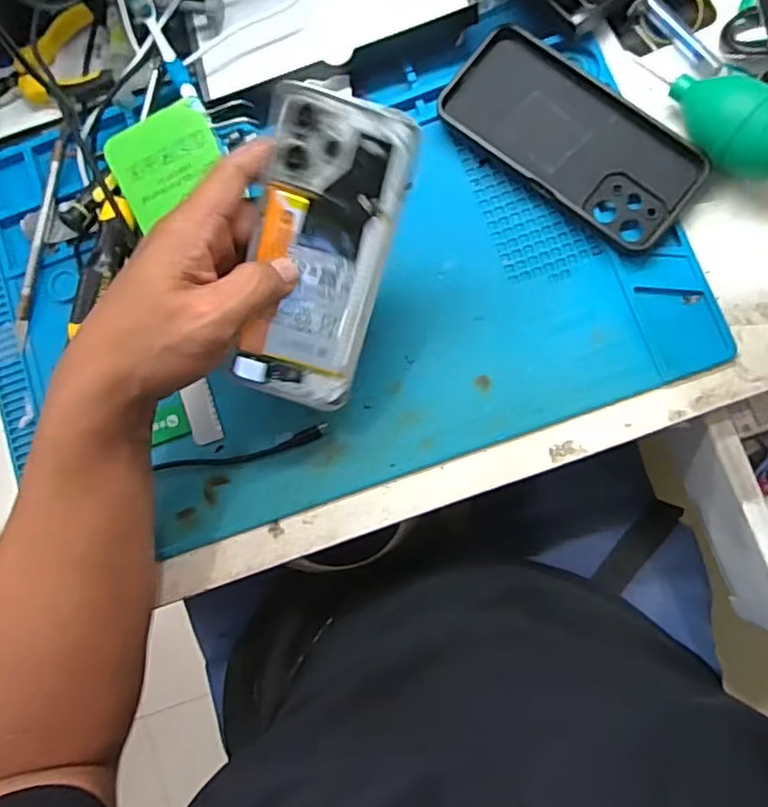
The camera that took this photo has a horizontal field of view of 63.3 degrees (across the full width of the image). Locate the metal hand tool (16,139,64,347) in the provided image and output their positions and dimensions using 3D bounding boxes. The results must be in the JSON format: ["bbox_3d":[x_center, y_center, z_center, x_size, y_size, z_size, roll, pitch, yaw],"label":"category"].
[{"bbox_3d":[-0.249,-0.115,0.451,0.009,0.015,0.152,11,87,8],"label":"metal hand tool"}]

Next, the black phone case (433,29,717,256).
[{"bbox_3d":[0.124,-0.177,0.416,0.172,0.016,0.081,39,88,9],"label":"black phone case"}]

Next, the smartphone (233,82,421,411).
[{"bbox_3d":[-0.035,-0.079,0.348,0.073,0.005,0.168,13,111,-4],"label":"smartphone"}]

